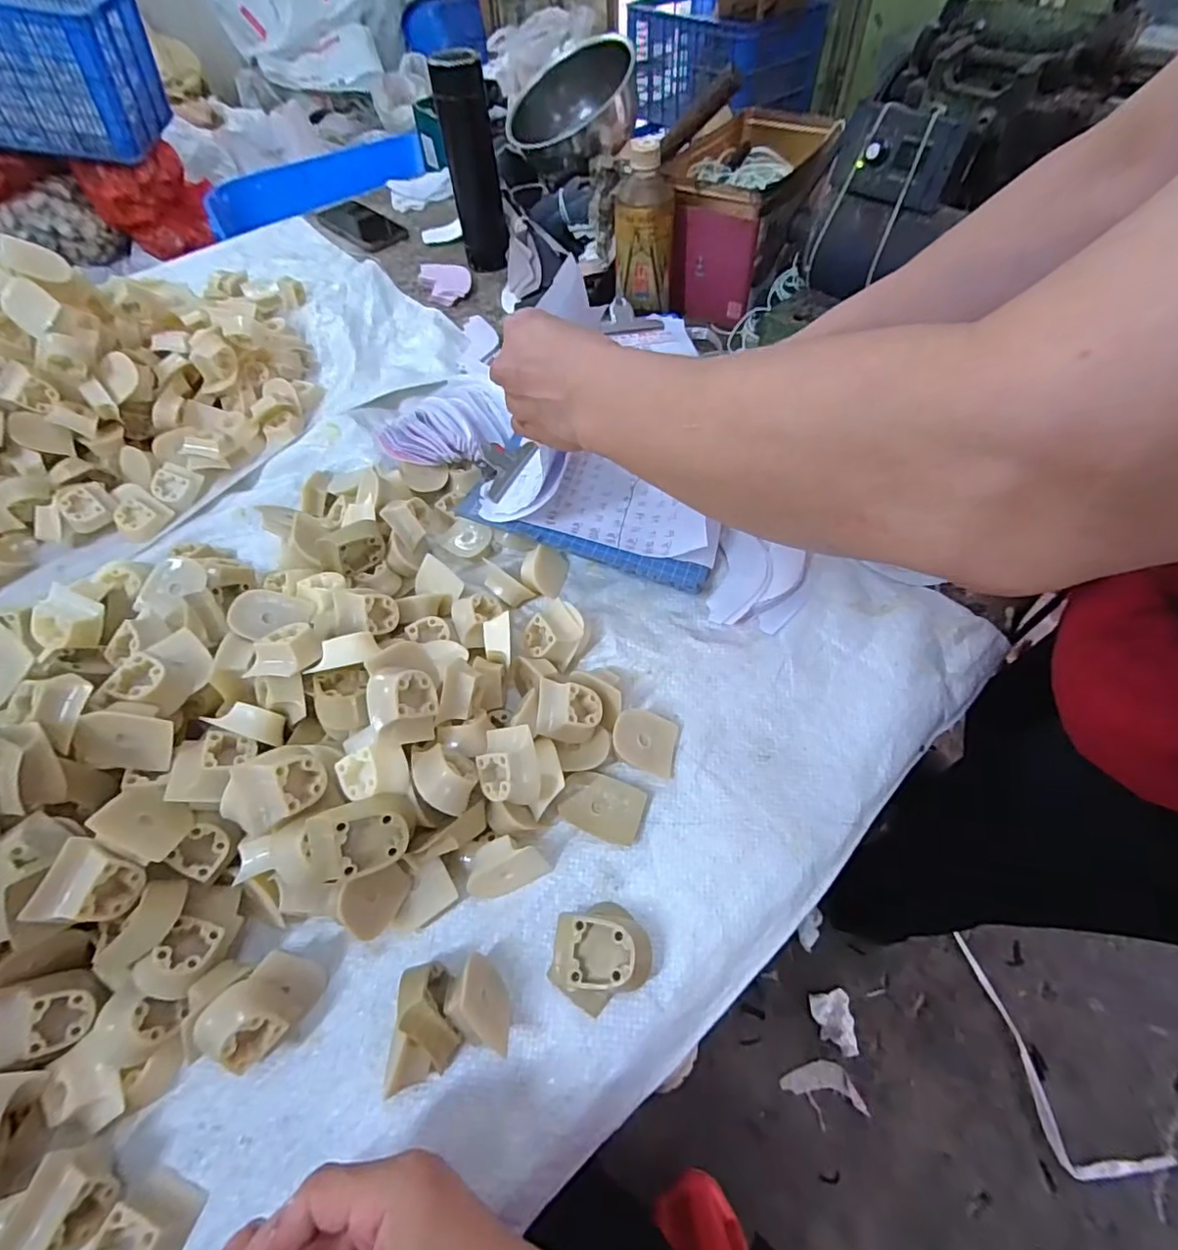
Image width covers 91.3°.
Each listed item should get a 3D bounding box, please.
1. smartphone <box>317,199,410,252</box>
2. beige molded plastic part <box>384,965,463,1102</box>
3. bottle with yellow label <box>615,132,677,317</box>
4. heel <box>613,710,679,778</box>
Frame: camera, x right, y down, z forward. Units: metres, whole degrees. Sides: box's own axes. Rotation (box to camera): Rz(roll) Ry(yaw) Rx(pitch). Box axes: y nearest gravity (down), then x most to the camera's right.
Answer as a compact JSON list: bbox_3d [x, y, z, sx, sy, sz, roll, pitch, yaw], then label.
[{"bbox_3d":[-0.366,-0.648,0.928,0.083,0.014,0.156,-40,62,-21],"label":"smartphone"},{"bbox_3d":[-0.087,0.222,0.319,0.032,0.057,0.057,-1,56,3],"label":"beige molded plastic part"},{"bbox_3d":[0.062,-0.443,0.648,0.065,0.144,0.064,2,56,5],"label":"bottle with yellow label"},{"bbox_3d":[0.041,0.083,0.414,0.043,0.027,0.042,9,57,10],"label":"heel"}]

